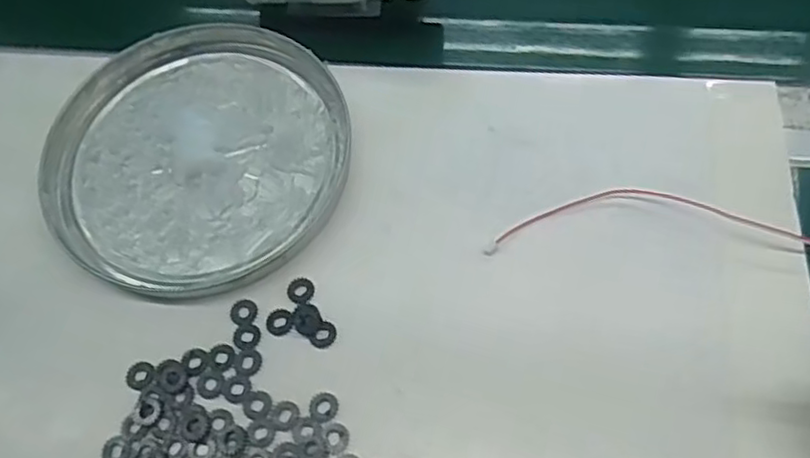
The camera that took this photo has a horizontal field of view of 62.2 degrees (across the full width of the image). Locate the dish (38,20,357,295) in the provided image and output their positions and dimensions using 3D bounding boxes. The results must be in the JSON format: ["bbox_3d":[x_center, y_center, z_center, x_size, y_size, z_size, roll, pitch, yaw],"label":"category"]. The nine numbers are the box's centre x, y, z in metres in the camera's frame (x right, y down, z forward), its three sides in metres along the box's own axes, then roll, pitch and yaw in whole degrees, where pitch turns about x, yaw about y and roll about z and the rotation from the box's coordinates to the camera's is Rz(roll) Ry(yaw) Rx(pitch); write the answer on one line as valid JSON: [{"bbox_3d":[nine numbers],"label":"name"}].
[{"bbox_3d":[-0.090,-0.035,0.293,0.128,0.018,0.125,-1,63,3],"label":"dish"}]

